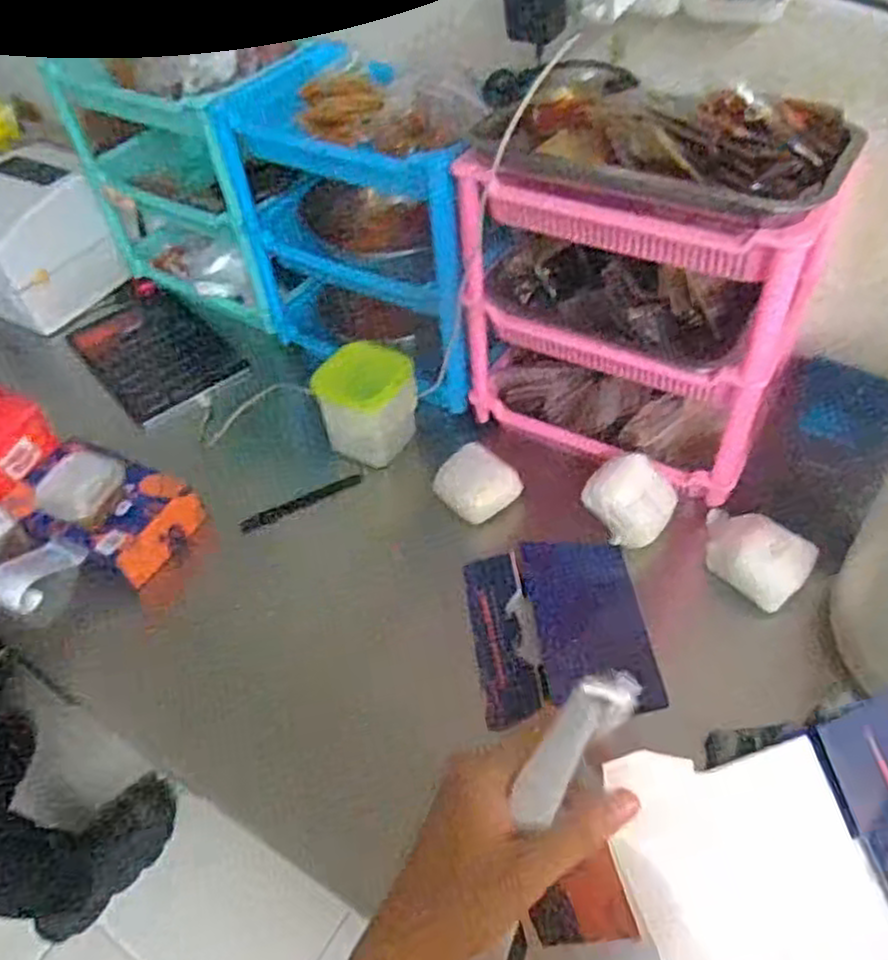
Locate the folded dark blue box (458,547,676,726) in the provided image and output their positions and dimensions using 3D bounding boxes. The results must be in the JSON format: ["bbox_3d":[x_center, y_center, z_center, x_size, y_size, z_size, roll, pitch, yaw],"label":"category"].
[{"bbox_3d":[0.109,0.139,0.714,0.160,0.030,0.167,-8,50,-1],"label":"folded dark blue box"}]

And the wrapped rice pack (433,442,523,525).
[{"bbox_3d":[0.032,0.002,0.819,0.072,0.032,0.090,-39,56,-24],"label":"wrapped rice pack"}]

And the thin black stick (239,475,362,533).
[{"bbox_3d":[-0.160,0.025,0.850,0.141,0.014,0.013,-22,51,-12],"label":"thin black stick"}]

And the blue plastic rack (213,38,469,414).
[{"bbox_3d":[-0.075,-0.282,0.863,0.311,0.307,0.159,27,58,26],"label":"blue plastic rack"}]

